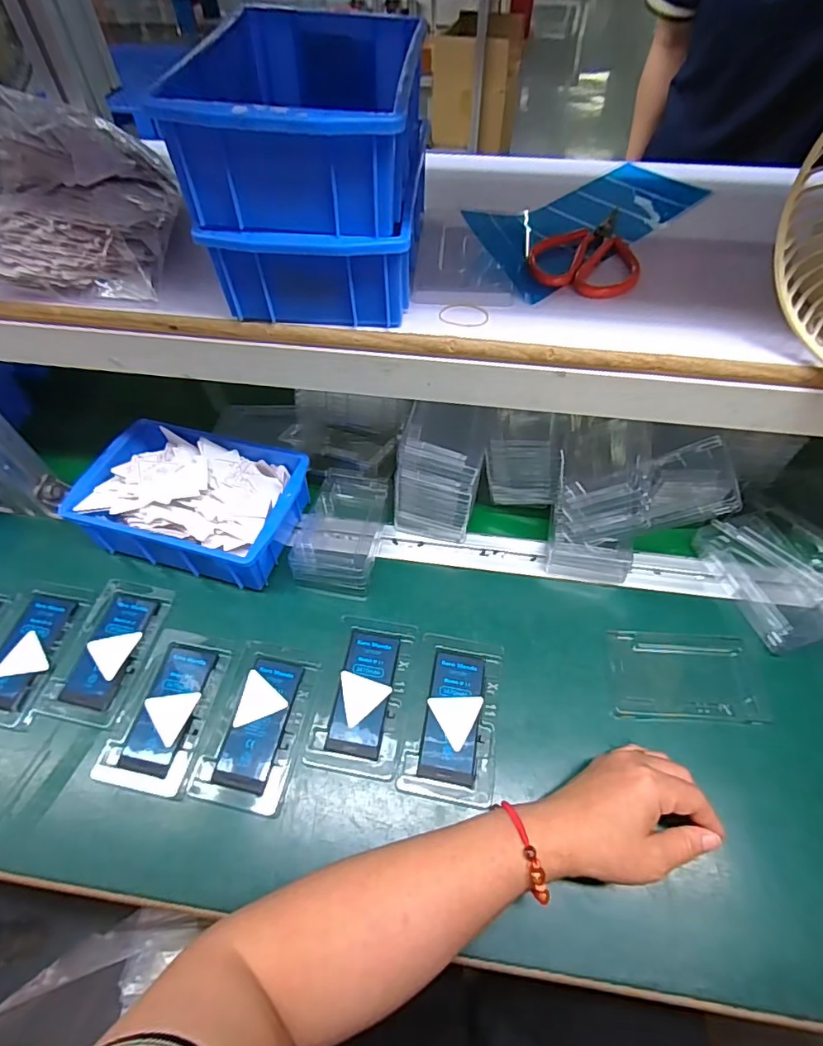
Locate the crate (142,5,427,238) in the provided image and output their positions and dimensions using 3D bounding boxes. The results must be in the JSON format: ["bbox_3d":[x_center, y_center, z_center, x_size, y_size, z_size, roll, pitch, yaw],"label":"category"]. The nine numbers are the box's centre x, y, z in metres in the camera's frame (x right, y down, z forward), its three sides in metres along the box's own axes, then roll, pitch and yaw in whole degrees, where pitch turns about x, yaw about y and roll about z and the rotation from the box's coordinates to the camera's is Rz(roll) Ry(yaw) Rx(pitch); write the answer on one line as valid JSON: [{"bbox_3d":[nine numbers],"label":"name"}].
[{"bbox_3d":[-0.065,-0.262,0.329,0.122,0.062,0.193,2,55,2],"label":"crate"}]

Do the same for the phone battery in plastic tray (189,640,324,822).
[{"bbox_3d":[-0.125,0.162,0.424,0.072,0.004,0.127,8,56,6],"label":"phone battery in plastic tray"}]

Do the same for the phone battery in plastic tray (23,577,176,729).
[{"bbox_3d":[-0.271,0.111,0.461,0.073,0.005,0.128,8,56,6],"label":"phone battery in plastic tray"}]

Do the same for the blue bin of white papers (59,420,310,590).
[{"bbox_3d":[-0.213,-0.024,0.512,0.198,0.074,0.136,14,56,10],"label":"blue bin of white papers"}]

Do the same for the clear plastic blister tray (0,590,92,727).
[{"bbox_3d":[-0.349,0.115,0.460,0.073,0.006,0.118,7,56,6],"label":"clear plastic blister tray"}]

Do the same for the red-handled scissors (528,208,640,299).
[{"bbox_3d":[0.146,-0.223,0.413,0.081,0.011,0.130,20,58,14],"label":"red-handled scissors"}]

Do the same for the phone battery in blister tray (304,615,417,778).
[{"bbox_3d":[-0.040,0.142,0.437,0.071,0.004,0.127,7,56,6],"label":"phone battery in blister tray"}]

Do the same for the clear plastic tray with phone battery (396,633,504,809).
[{"bbox_3d":[0.035,0.157,0.426,0.071,0.006,0.127,8,56,6],"label":"clear plastic tray with phone battery"}]

